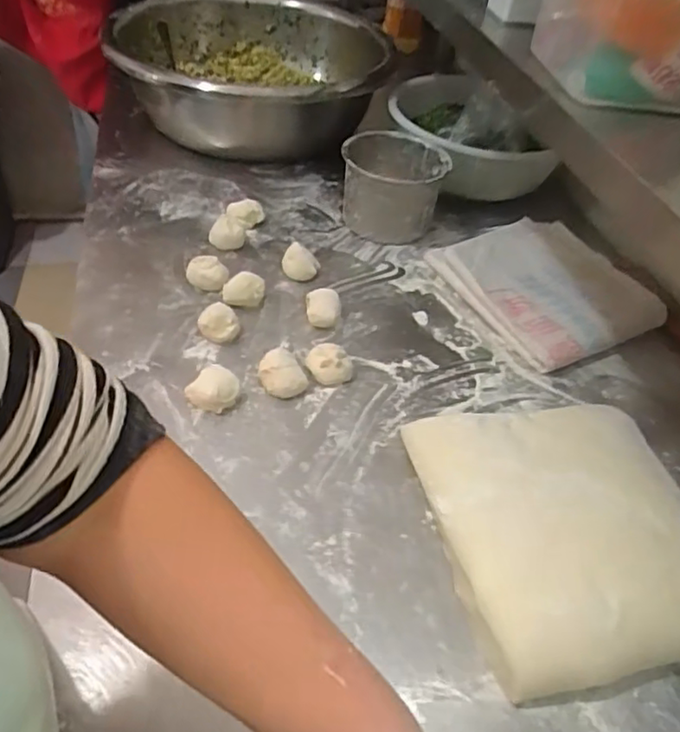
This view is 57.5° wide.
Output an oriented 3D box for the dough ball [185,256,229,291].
[{"bbox_3d":[-0.170,-0.120,0.799,0.051,0.029,0.050,-4,46,-11],"label":"dough ball"}]

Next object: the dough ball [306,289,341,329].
[{"bbox_3d":[-0.021,-0.072,0.765,0.042,0.026,0.042,3,45,-3],"label":"dough ball"}]

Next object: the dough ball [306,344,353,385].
[{"bbox_3d":[-0.012,-0.001,0.704,0.051,0.028,0.044,16,46,9],"label":"dough ball"}]

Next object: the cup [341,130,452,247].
[{"bbox_3d":[0.073,-0.267,0.920,0.147,0.106,0.143,3,45,-3],"label":"cup"}]

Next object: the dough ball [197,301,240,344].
[{"bbox_3d":[-0.141,-0.051,0.732,0.042,0.029,0.045,3,45,-3],"label":"dough ball"}]

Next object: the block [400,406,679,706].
[{"bbox_3d":[0.202,0.137,0.569,0.228,0.064,0.267,-8,47,-15],"label":"block"}]

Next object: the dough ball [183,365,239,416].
[{"bbox_3d":[-0.133,0.025,0.663,0.053,0.023,0.051,3,45,-3],"label":"dough ball"}]

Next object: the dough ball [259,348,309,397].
[{"bbox_3d":[-0.065,0.009,0.683,0.041,0.033,0.052,-20,51,-24],"label":"dough ball"}]

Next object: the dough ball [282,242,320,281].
[{"bbox_3d":[-0.053,-0.140,0.844,0.049,0.027,0.048,3,45,-3],"label":"dough ball"}]

